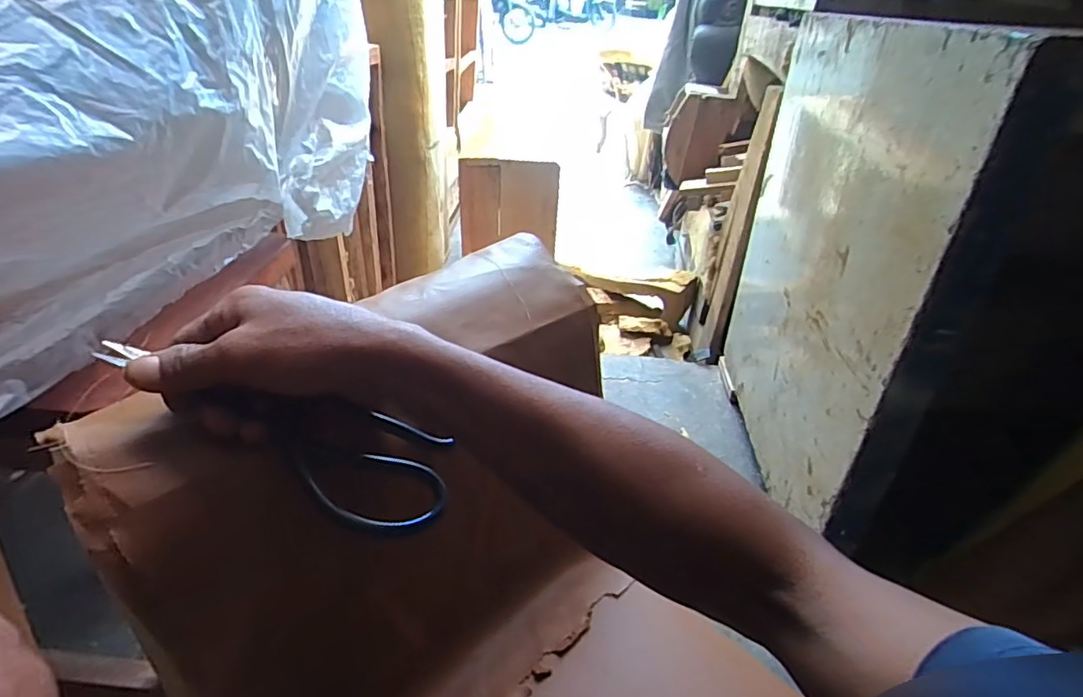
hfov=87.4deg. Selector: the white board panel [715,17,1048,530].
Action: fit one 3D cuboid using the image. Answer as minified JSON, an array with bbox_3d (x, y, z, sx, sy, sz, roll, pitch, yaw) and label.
[{"bbox_3d":[0.404,-0.122,0.862,0.028,0.653,0.616,6,35,2],"label":"white board panel"}]

